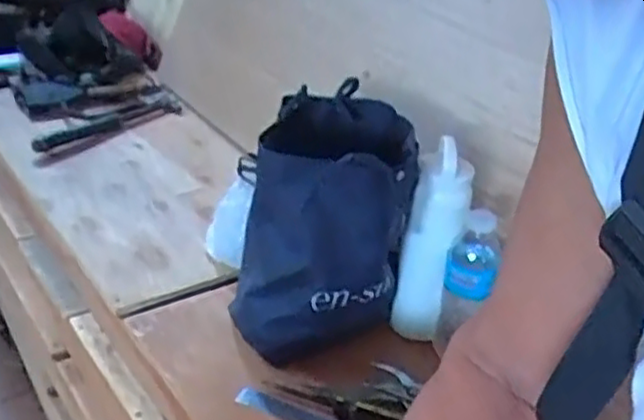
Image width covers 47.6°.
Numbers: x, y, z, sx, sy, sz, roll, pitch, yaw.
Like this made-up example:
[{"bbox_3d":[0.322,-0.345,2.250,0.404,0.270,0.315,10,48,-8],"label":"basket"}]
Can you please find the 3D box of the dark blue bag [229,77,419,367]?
[{"bbox_3d":[0.006,0.020,0.819,0.169,0.243,0.196,10,30,8],"label":"dark blue bag"}]

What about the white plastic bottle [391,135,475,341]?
[{"bbox_3d":[0.123,0.038,0.812,0.058,0.218,0.057,15,31,16],"label":"white plastic bottle"}]

